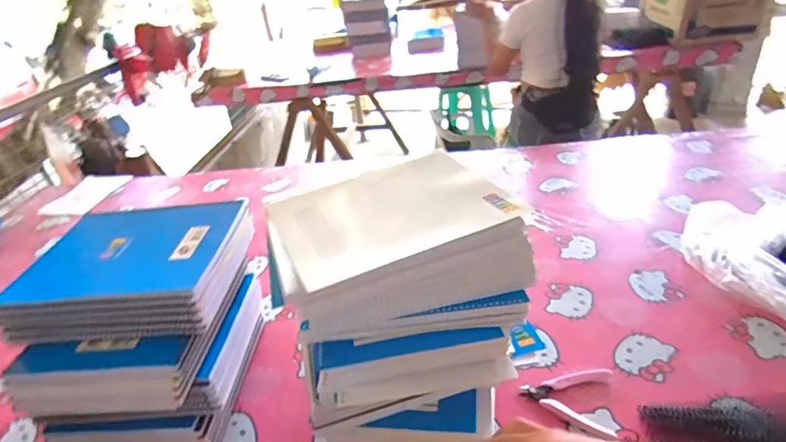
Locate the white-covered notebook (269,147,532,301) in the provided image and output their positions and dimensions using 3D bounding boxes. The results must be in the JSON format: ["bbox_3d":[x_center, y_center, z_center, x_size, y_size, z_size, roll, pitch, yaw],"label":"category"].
[{"bbox_3d":[-0.008,-0.013,0.537,0.256,0.017,0.194,-16,32,-15],"label":"white-covered notebook"}]

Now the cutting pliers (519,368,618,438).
[{"bbox_3d":[0.226,0.224,0.612,0.111,0.012,0.104,4,34,17],"label":"cutting pliers"}]

